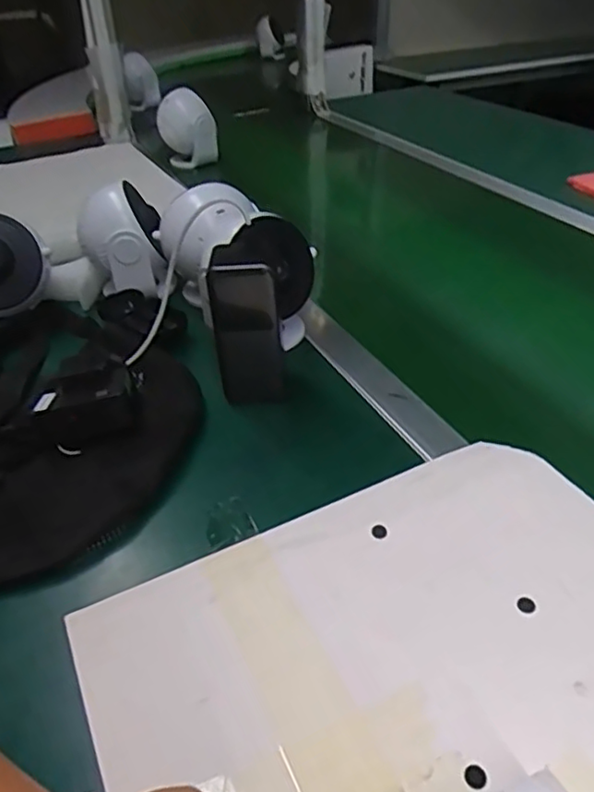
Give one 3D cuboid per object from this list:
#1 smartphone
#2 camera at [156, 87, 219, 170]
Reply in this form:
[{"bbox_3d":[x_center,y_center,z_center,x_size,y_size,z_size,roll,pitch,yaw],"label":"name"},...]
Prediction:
[{"bbox_3d":[-0.038,-0.047,0.530,0.061,0.134,0.014,-15,38,-16],"label":"smartphone"},{"bbox_3d":[-0.200,-0.484,1.155,0.111,0.126,0.099,-10,37,-9],"label":"camera"}]

